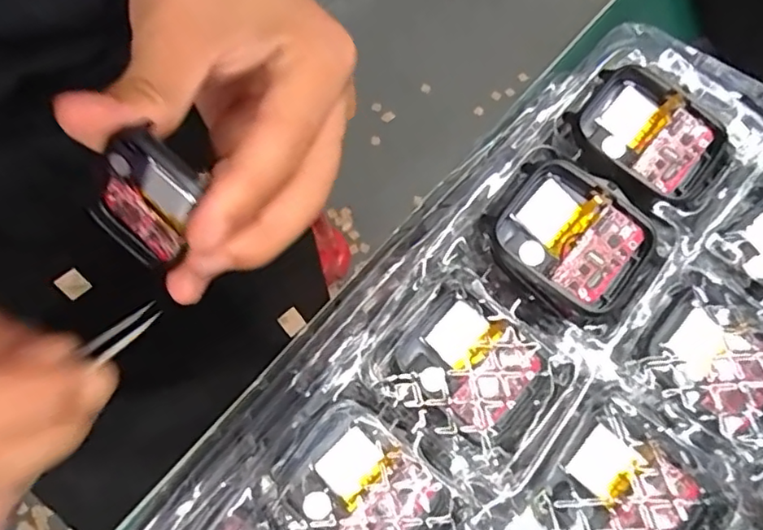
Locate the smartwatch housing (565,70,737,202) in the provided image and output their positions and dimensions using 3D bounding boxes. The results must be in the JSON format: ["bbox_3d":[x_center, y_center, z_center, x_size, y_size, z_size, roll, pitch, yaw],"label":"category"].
[{"bbox_3d":[0.087,-0.042,0.195,0.047,0.007,0.036,41,77,10],"label":"smartwatch housing"}]

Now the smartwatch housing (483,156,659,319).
[{"bbox_3d":[0.057,-0.008,0.183,0.044,0.006,0.041,38,78,10],"label":"smartwatch housing"}]

